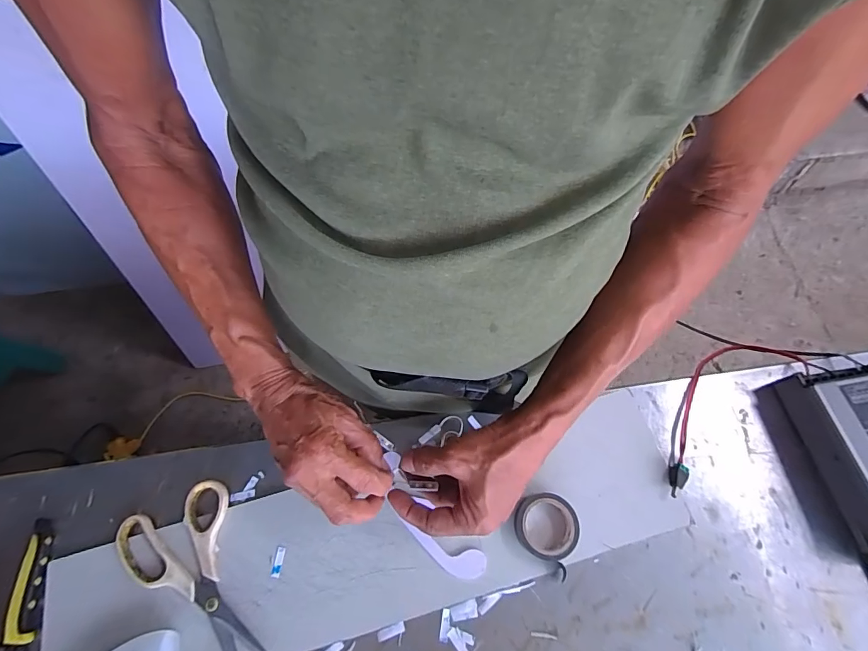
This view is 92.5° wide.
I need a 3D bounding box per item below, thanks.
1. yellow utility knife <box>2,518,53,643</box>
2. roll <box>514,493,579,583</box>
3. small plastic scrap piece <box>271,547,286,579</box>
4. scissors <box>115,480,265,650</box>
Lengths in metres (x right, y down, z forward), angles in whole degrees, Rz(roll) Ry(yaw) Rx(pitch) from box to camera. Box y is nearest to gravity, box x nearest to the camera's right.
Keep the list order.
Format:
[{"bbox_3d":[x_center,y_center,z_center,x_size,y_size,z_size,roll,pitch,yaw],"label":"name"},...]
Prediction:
[{"bbox_3d":[-0.379,0.238,0.391,0.024,0.011,0.101,-8,67,-2],"label":"yellow utility knife"},{"bbox_3d":[0.106,0.193,0.395,0.061,0.021,0.062,-1,67,1],"label":"roll"},{"bbox_3d":[-0.149,0.225,0.396,0.008,0.004,0.026,4,68,3],"label":"small plastic scrap piece"},{"bbox_3d":[-0.227,0.244,0.386,0.100,0.012,0.168,-25,69,-9],"label":"scissors"}]

